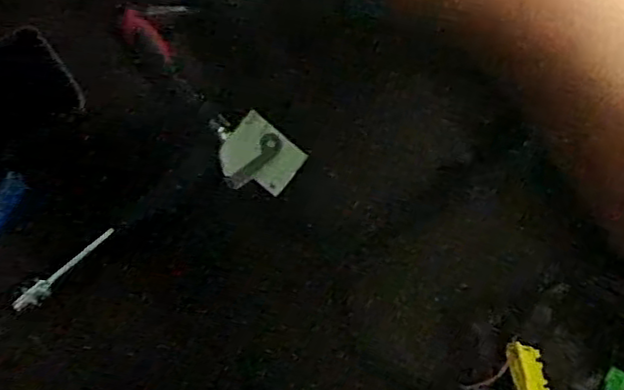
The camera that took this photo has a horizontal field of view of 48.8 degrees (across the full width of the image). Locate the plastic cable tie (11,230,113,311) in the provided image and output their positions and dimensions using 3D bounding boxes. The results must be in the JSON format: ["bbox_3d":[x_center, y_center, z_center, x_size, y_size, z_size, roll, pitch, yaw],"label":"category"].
[{"bbox_3d":[-0.161,0.047,0.444,0.010,0.011,0.076,42,78,13],"label":"plastic cable tie"}]

